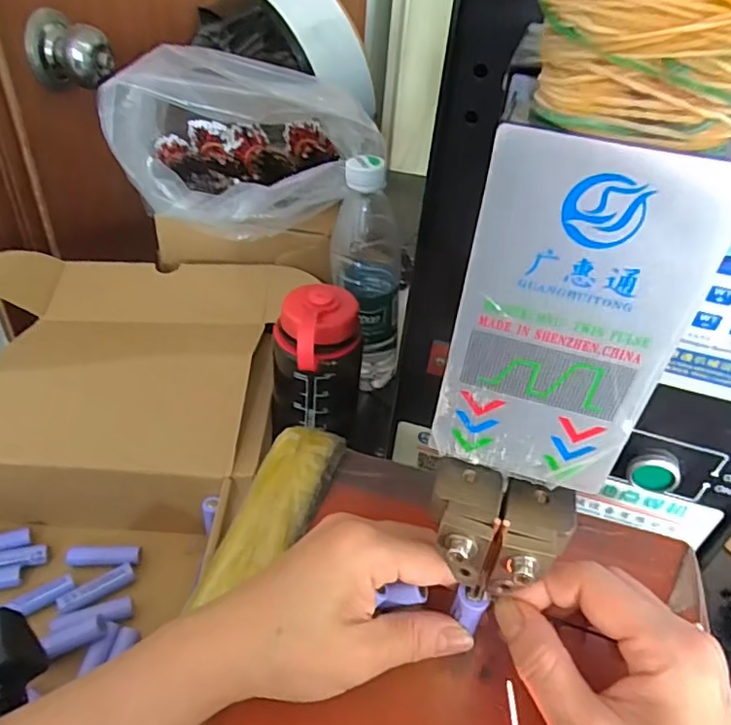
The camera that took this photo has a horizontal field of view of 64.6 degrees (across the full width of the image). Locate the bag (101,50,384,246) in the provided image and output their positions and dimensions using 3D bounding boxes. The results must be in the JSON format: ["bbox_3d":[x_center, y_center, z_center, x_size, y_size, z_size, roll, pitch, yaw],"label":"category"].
[{"bbox_3d":[-0.137,-0.216,0.531,0.189,0.127,0.217,-12,41,-21],"label":"bag"}]

